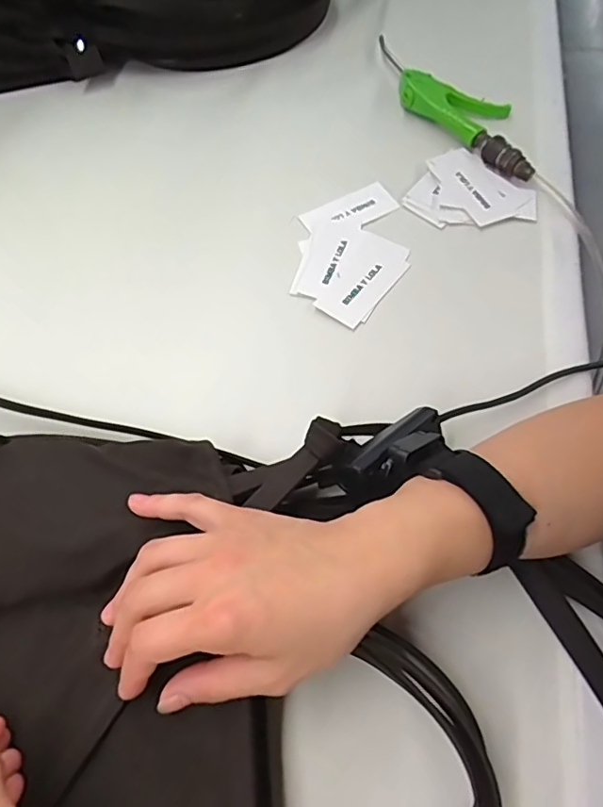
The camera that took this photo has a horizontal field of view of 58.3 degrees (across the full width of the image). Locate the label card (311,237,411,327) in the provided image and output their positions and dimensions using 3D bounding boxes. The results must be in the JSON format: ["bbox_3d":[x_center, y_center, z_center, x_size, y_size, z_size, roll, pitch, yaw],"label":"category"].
[{"bbox_3d":[0.050,-0.102,0.445,0.043,0.004,0.091,32,67,20],"label":"label card"}]

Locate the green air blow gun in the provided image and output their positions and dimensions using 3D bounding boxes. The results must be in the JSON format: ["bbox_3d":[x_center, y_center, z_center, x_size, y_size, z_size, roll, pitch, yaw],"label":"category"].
[{"bbox_3d":[0.152,-0.313,0.557,0.069,0.021,0.257,-33,63,-14],"label":"green air blow gun"}]

